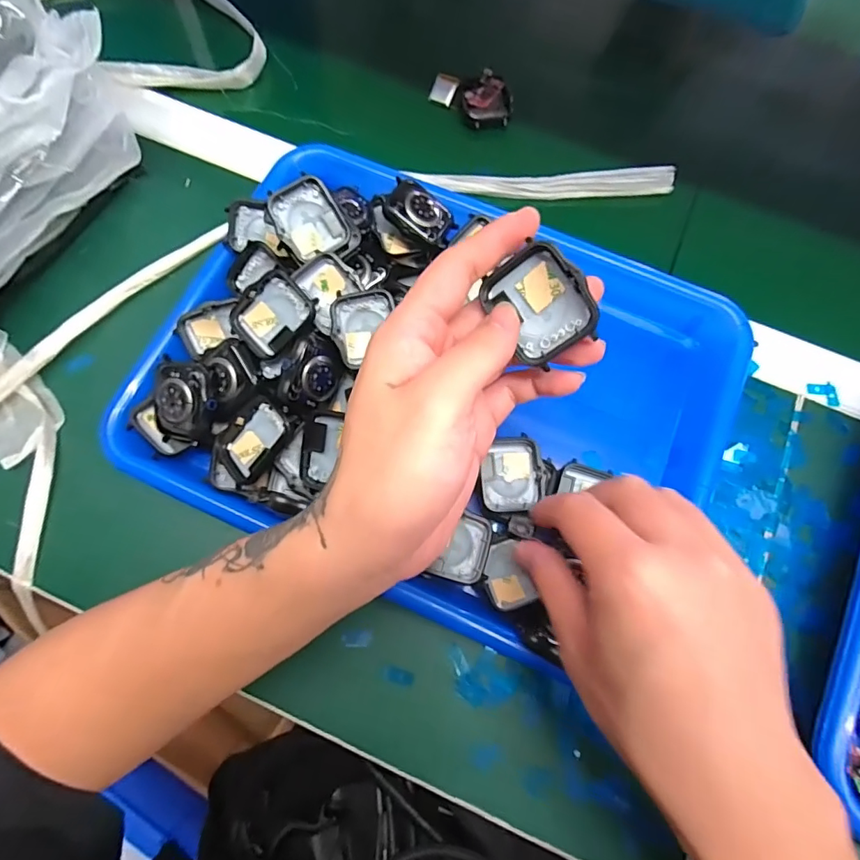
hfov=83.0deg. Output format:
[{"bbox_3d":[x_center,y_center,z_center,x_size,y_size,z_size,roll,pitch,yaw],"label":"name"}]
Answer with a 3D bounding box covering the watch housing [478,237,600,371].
[{"bbox_3d":[0.046,-0.054,0.204,0.037,0.008,0.041,-40,89,17],"label":"watch housing"}]

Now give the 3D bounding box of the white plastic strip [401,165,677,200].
[{"bbox_3d":[0.087,-0.187,0.364,0.193,0.020,0.023,-4,73,-2],"label":"white plastic strip"}]

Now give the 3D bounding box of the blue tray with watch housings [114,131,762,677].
[{"bbox_3d":[0.008,-0.031,0.287,0.322,0.058,0.245,24,74,6],"label":"blue tray with watch housings"}]

